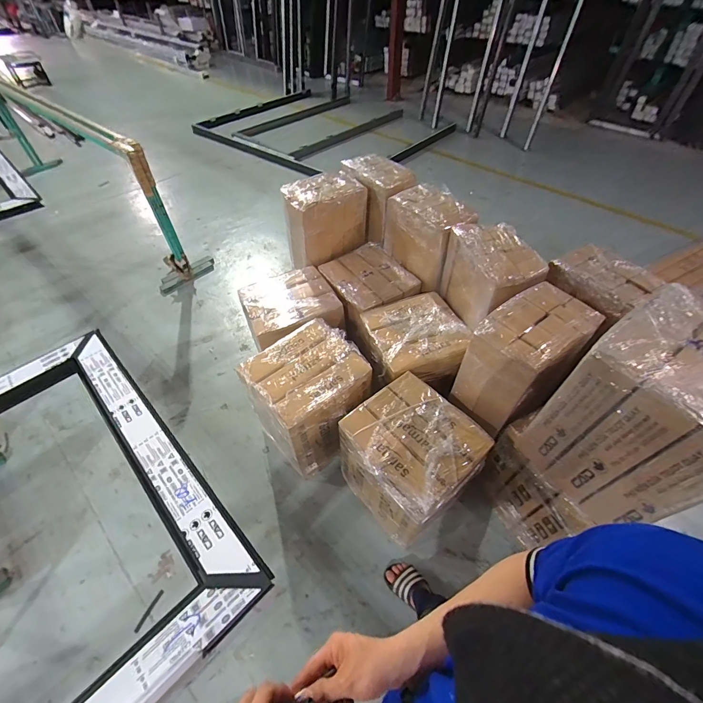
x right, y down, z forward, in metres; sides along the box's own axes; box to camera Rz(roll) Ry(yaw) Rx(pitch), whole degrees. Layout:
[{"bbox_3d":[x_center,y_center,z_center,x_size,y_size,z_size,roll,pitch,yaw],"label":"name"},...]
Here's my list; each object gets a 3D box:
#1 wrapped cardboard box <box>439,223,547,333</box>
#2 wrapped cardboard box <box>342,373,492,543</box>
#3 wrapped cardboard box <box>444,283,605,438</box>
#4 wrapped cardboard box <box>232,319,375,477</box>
[{"bbox_3d":[0.622,-0.328,1.579,0.241,0.346,0.436,-13,51,-10],"label":"wrapped cardboard box"},{"bbox_3d":[0.213,0.429,1.370,0.383,0.460,0.415,-31,57,-23],"label":"wrapped cardboard box"},{"bbox_3d":[0.618,0.008,1.263,0.432,0.329,0.275,-36,59,-26],"label":"wrapped cardboard box"},{"bbox_3d":[-0.181,0.219,1.576,0.449,0.483,0.418,-34,58,-24],"label":"wrapped cardboard box"}]

